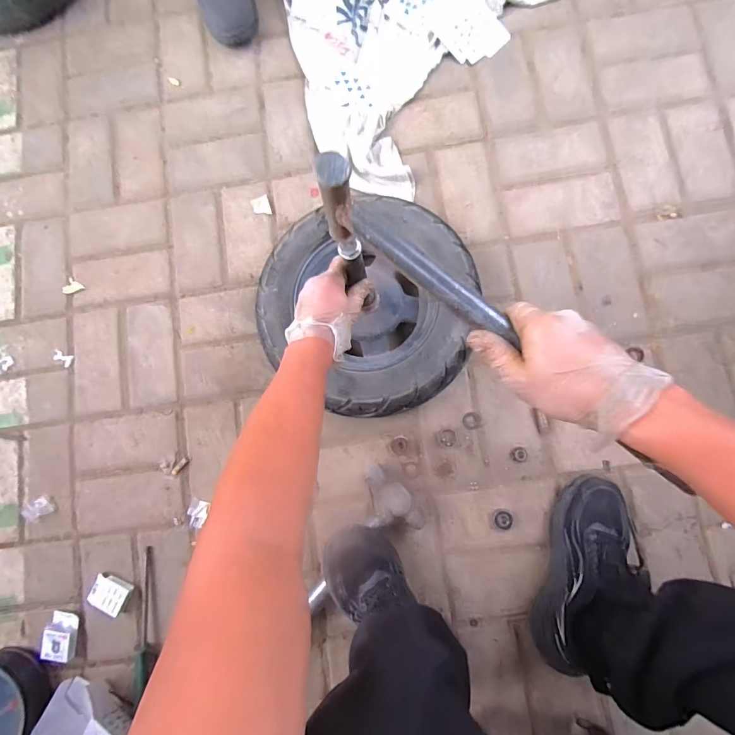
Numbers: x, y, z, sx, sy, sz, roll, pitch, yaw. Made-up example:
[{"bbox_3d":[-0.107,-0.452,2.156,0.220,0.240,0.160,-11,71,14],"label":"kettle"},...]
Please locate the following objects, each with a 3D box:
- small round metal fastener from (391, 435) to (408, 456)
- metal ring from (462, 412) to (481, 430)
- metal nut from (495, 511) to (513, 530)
[{"bbox_3d":[0.053,0.127,0.613,0.027,0.004,0.030,38,87,7],"label":"small round metal fastener"},{"bbox_3d":[0.171,0.088,0.615,0.030,0.004,0.028,0,83,3],"label":"metal ring"},{"bbox_3d":[0.213,0.240,0.592,0.027,0.009,0.027,0,83,3],"label":"metal nut"}]

